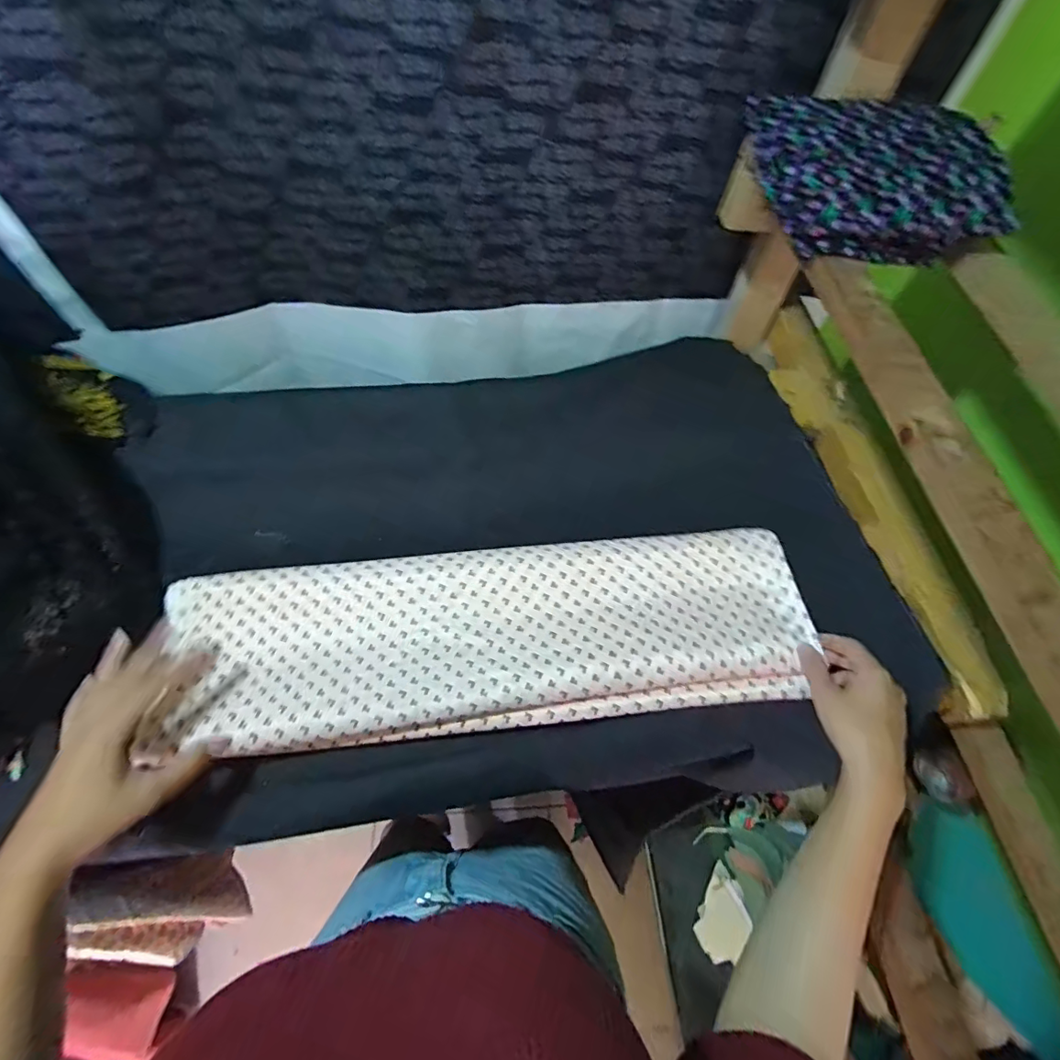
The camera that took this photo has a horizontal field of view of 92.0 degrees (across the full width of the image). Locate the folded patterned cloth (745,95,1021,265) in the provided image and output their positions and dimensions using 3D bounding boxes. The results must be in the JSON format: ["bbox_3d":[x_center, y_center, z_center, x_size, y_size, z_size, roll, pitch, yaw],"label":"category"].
[{"bbox_3d":[0.315,-0.330,0.479,0.190,0.062,0.180,-1,61,-5],"label":"folded patterned cloth"}]

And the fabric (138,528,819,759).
[{"bbox_3d":[-0.023,0.093,0.470,0.553,0.030,0.172,-4,61,-6],"label":"fabric"}]

